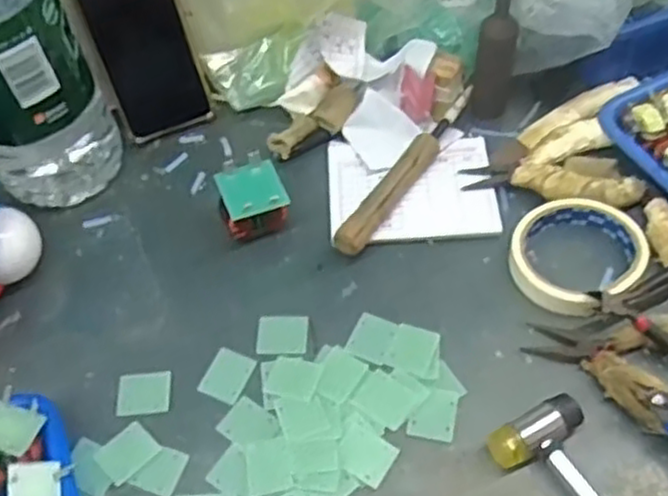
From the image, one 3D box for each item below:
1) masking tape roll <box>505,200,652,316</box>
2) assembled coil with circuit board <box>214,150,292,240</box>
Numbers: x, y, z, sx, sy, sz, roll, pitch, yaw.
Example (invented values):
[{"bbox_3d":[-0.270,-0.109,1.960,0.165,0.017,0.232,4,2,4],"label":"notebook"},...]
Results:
[{"bbox_3d":[0.176,0.003,0.533,0.095,0.025,0.088,-2,55,3],"label":"masking tape roll"},{"bbox_3d":[-0.063,-0.035,0.569,0.049,0.048,0.054,-20,56,-9],"label":"assembled coil with circuit board"}]

